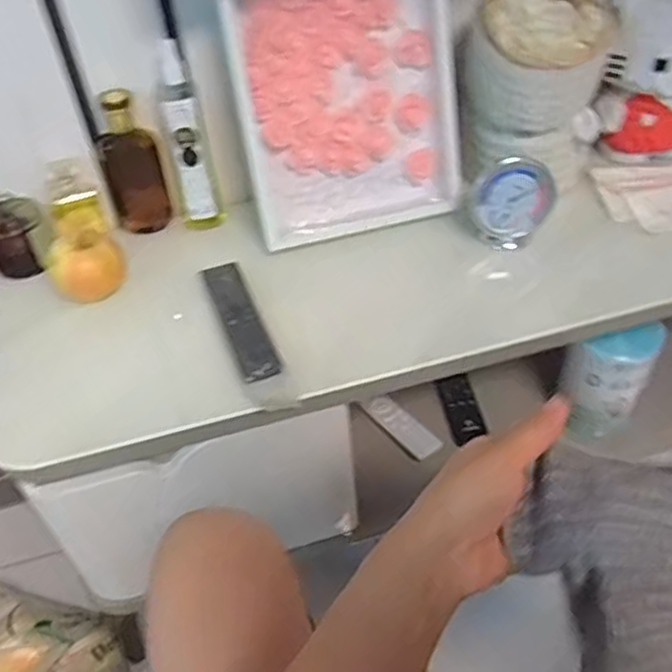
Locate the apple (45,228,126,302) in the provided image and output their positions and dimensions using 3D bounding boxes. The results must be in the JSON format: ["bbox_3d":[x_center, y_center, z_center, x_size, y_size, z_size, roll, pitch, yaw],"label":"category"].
[{"bbox_3d":[-0.253,-0.069,0.721,0.070,0.057,0.065,-26,49,-21],"label":"apple"}]

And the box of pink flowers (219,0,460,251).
[{"bbox_3d":[0.009,-0.243,0.740,0.223,0.265,0.061,-15,28,-9],"label":"box of pink flowers"}]

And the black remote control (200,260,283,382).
[{"bbox_3d":[-0.090,-0.016,0.679,0.037,0.018,0.150,-18,46,-14],"label":"black remote control"}]

